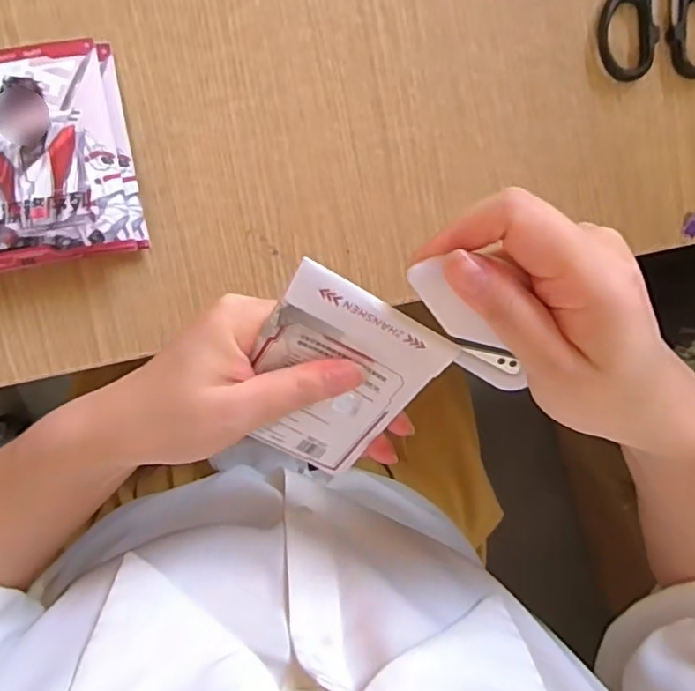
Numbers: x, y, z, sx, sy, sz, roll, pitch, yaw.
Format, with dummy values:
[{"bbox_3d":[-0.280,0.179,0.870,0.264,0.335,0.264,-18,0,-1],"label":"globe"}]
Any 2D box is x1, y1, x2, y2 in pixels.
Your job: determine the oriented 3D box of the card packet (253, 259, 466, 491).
[{"bbox_3d":[-0.011,0.019,0.263,0.071,0.004,0.104,27,125,-13],"label":"card packet"}]

